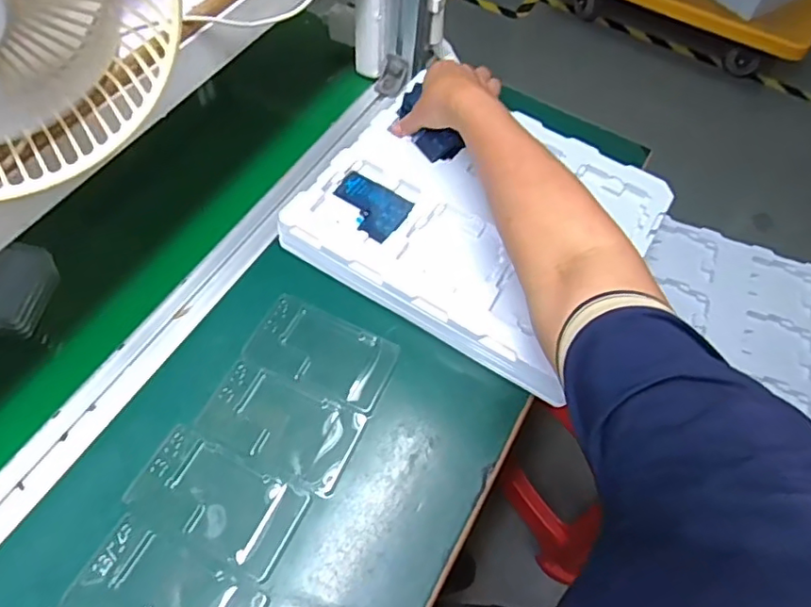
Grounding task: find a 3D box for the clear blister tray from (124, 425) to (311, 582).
[{"bbox_3d":[-0.146,0.153,0.457,0.125,0.008,0.067,25,60,10],"label":"clear blister tray"}]

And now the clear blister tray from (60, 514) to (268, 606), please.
[{"bbox_3d":[-0.173,0.216,0.420,0.125,0.010,0.072,25,60,10],"label":"clear blister tray"}]

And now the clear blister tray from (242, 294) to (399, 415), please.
[{"bbox_3d":[-0.074,0.040,0.533,0.124,0.012,0.076,22,60,8],"label":"clear blister tray"}]

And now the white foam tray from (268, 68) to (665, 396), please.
[{"bbox_3d":[0.076,-0.091,0.608,0.315,0.047,0.280,29,61,13],"label":"white foam tray"}]

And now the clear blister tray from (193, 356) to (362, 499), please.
[{"bbox_3d":[-0.106,0.103,0.495,0.125,0.009,0.076,23,60,9],"label":"clear blister tray"}]

